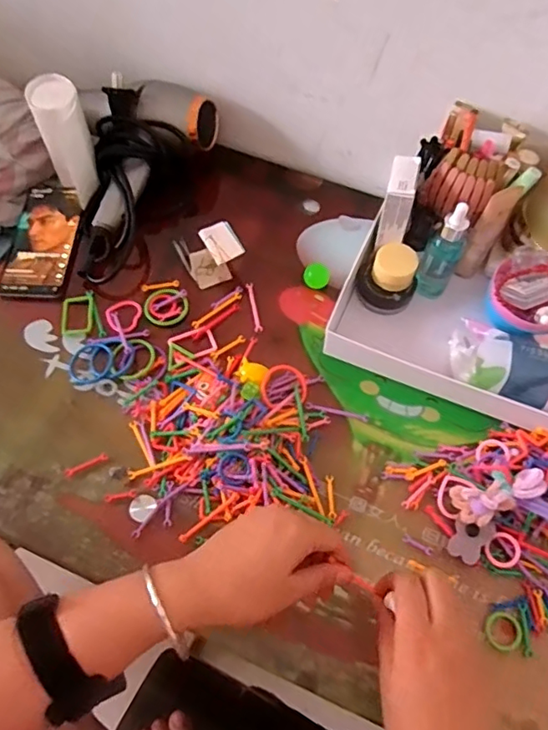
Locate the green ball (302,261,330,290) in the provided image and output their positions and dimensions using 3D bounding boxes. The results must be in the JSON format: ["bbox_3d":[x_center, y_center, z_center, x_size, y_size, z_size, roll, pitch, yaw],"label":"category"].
[{"bbox_3d":[0.049,-0.101,0.636,0.029,0.026,0.026,8,63,4],"label":"green ball"}]

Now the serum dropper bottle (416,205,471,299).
[{"bbox_3d":[0.177,-0.116,0.586,0.035,0.128,0.032,0,63,0],"label":"serum dropper bottle"}]

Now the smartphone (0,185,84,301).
[{"bbox_3d":[-0.271,-0.151,0.659,0.078,0.015,0.167,3,63,2],"label":"smartphone"}]

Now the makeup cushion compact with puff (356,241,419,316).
[{"bbox_3d":[0.123,-0.093,0.607,0.061,0.057,0.052,17,64,9],"label":"makeup cushion compact with puff"}]

